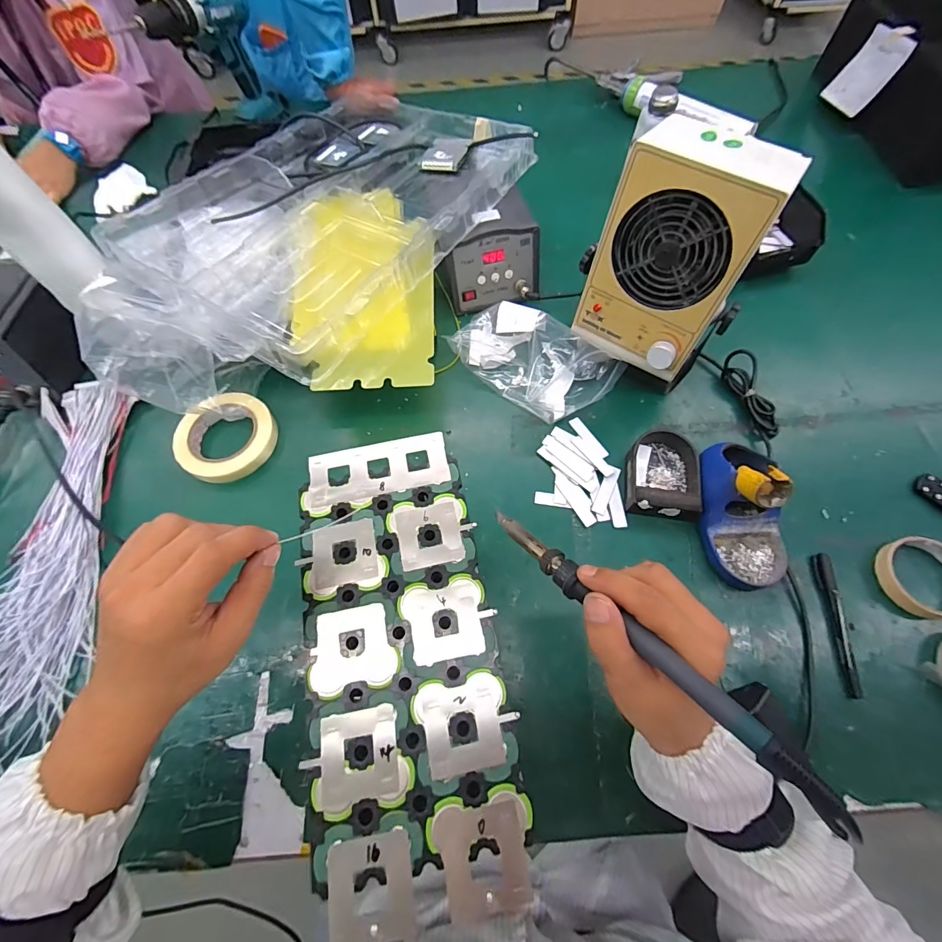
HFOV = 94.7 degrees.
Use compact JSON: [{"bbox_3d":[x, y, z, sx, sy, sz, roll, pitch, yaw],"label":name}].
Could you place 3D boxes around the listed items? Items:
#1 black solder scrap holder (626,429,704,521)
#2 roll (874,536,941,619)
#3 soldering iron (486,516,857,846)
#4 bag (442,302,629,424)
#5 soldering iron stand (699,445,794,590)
[{"bbox_3d":[0.224,0.002,0.508,0.076,0.032,0.105,5,66,5],"label":"black solder scrap holder"},{"bbox_3d":[0.479,0.112,0.456,0.077,0.022,0.086,-22,67,-7],"label":"roll"},{"bbox_3d":[0.093,0.094,0.261,0.016,0.013,0.238,-39,48,-13],"label":"soldering iron"},{"bbox_3d":[0.082,-0.154,0.566,0.211,0.054,0.125,37,72,17],"label":"bag"},{"bbox_3d":[0.294,0.041,0.459,0.079,0.083,0.155,-6,66,-1],"label":"soldering iron stand"}]

